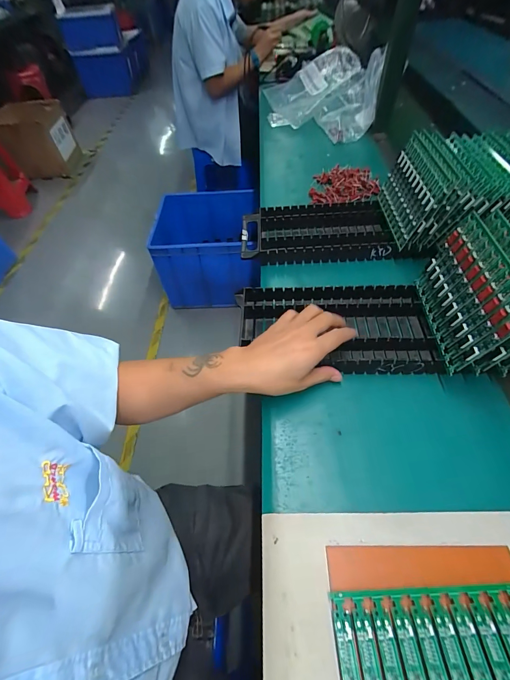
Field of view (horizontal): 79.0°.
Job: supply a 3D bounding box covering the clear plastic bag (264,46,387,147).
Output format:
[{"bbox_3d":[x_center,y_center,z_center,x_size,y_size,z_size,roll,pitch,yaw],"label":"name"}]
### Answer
[{"bbox_3d":[0.176,-0.668,0.842,0.261,0.163,0.266,-3,53,2],"label":"clear plastic bag"}]

